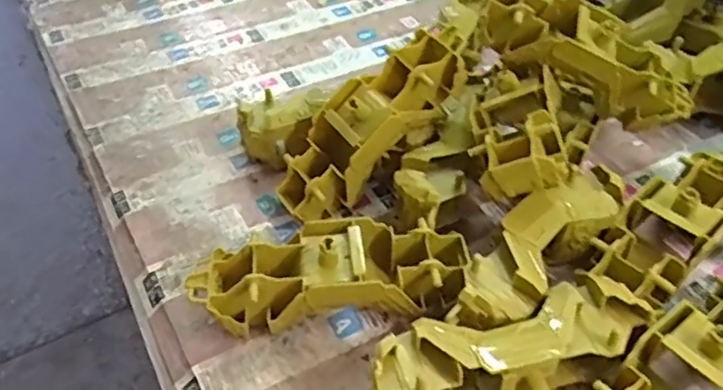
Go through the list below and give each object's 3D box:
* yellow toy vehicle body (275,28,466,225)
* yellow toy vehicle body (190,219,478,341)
[{"bbox_3d":[0.007,-0.052,0.495,0.163,0.052,0.061,-45,52,3],"label":"yellow toy vehicle body"},{"bbox_3d":[-0.019,0.057,0.430,0.178,0.053,0.063,-6,45,-5],"label":"yellow toy vehicle body"}]

